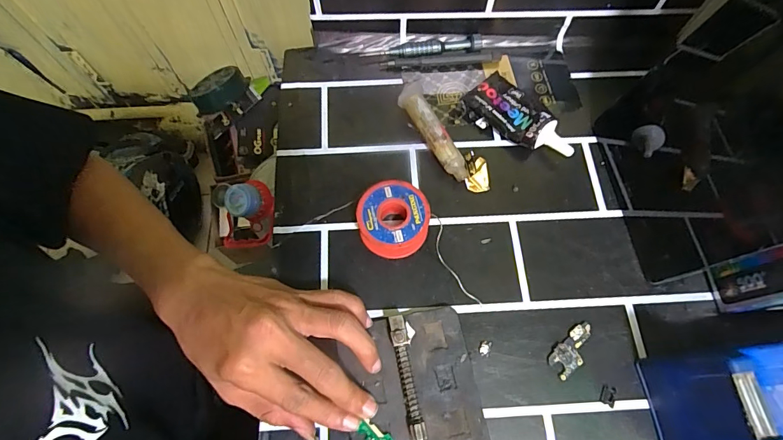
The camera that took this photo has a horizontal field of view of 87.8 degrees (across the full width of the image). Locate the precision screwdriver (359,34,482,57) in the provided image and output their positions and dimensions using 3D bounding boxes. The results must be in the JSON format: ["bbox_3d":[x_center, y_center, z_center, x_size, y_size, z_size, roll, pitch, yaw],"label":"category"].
[{"bbox_3d":[0.029,-0.159,0.380,0.112,0.012,0.014,-6,69,-2],"label":"precision screwdriver"}]

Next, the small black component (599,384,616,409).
[{"bbox_3d":[0.149,0.120,0.278,0.010,0.004,0.013,21,71,9],"label":"small black component"}]

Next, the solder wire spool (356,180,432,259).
[{"bbox_3d":[0.002,0.000,0.313,0.053,0.028,0.053,0,69,1],"label":"solder wire spool"}]

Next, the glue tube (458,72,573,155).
[{"bbox_3d":[0.110,-0.086,0.349,0.043,0.024,0.095,-40,74,-13],"label":"glue tube"}]

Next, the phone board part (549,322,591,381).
[{"bbox_3d":[0.130,0.092,0.289,0.042,0.004,0.020,-37,73,-12],"label":"phone board part"}]

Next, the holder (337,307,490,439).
[{"bbox_3d":[0.017,0.129,0.266,0.086,0.021,0.128,-11,69,-3],"label":"holder"}]

